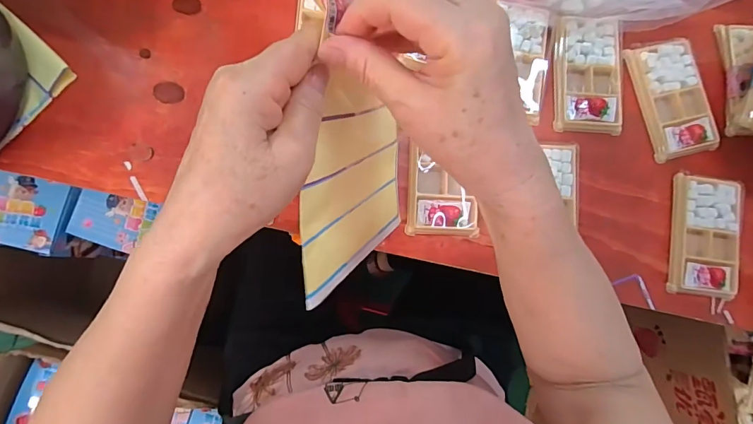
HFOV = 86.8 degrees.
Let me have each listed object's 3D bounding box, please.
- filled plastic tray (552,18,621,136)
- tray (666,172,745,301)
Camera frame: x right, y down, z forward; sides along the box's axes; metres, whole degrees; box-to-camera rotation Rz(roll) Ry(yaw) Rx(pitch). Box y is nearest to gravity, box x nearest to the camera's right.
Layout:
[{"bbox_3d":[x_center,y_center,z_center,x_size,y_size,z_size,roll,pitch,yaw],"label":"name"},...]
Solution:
[{"bbox_3d":[0.246,-0.156,0.463,0.086,0.022,0.131,0,84,-6],"label":"filled plastic tray"},{"bbox_3d":[0.378,0.028,0.454,0.077,0.015,0.134,9,84,-5],"label":"tray"}]

